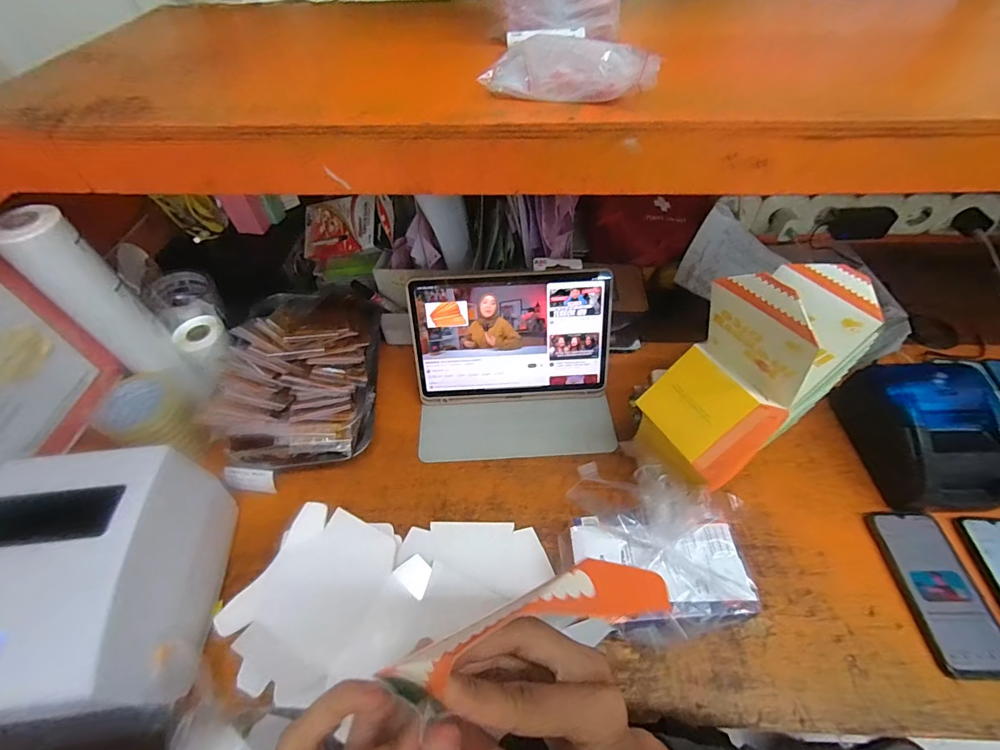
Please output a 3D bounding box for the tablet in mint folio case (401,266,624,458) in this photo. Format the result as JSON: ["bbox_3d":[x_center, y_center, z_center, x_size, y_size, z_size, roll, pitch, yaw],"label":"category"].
[{"bbox_3d":[0.020,-0.017,0.603,0.278,0.178,0.192,-4,52,-2],"label":"tablet in mint folio case"}]

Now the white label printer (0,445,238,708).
[{"bbox_3d":[-0.403,0.202,0.428,0.183,0.156,0.210,-4,51,-2],"label":"white label printer"}]

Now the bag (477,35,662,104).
[{"bbox_3d":[0.063,-0.274,0.389,0.153,0.040,0.057,9,52,8],"label":"bag"}]

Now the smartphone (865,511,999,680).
[{"bbox_3d":[0.499,0.240,0.488,0.084,0.010,0.167,0,51,1],"label":"smartphone"}]

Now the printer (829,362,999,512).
[{"bbox_3d":[0.563,0.075,0.564,0.137,0.103,0.180,-5,52,-3],"label":"printer"}]

